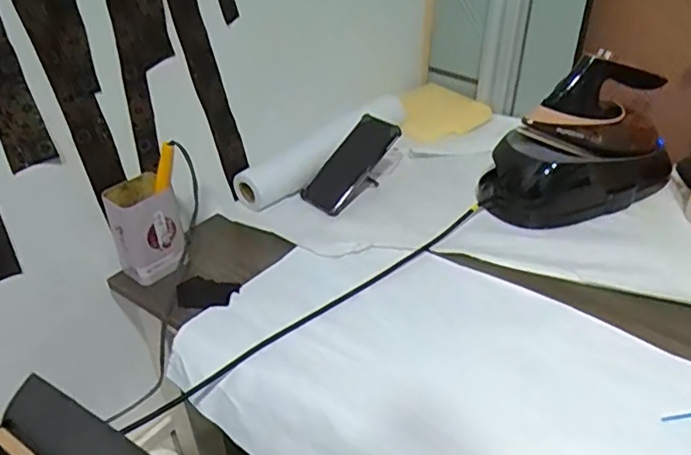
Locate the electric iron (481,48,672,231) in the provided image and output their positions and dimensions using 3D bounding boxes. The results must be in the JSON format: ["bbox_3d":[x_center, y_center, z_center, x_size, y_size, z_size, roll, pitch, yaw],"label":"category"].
[{"bbox_3d":[0.340,-0.122,0.816,0.284,0.186,0.119,-10,35,-10],"label":"electric iron"}]

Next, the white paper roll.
[{"bbox_3d":[-0.043,-0.116,0.908,0.275,0.063,0.056,-34,43,-14],"label":"white paper roll"}]

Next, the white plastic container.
[{"bbox_3d":[-0.252,0.004,0.749,0.088,0.113,0.084,-14,36,-15],"label":"white plastic container"}]

